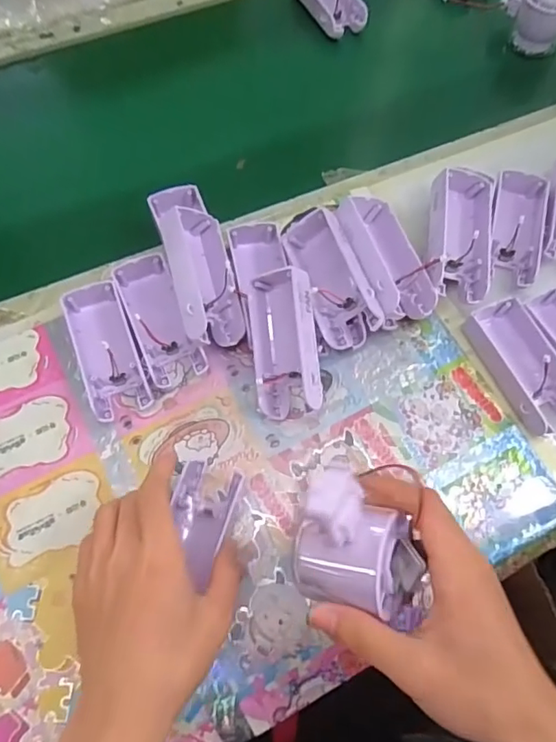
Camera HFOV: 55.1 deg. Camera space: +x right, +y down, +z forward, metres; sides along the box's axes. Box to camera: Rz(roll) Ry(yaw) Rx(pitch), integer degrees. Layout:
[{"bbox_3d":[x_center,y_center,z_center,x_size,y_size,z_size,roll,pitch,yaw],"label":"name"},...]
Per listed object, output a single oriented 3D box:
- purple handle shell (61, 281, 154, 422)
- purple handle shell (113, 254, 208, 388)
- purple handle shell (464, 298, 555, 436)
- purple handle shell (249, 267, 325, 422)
[{"bbox_3d":[-0.134,-0.017,0.419,0.046,0.028,0.105,-20,69,-10],"label":"purple handle shell"},{"bbox_3d":[-0.097,-0.045,0.432,0.042,0.026,0.116,-22,69,-10],"label":"purple handle shell"},{"bbox_3d":[0.193,-0.004,0.420,0.050,0.026,0.108,-21,69,-9],"label":"purple handle shell"},{"bbox_3d":[0.005,-0.021,0.406,0.031,0.051,0.107,1,78,-42],"label":"purple handle shell"}]

